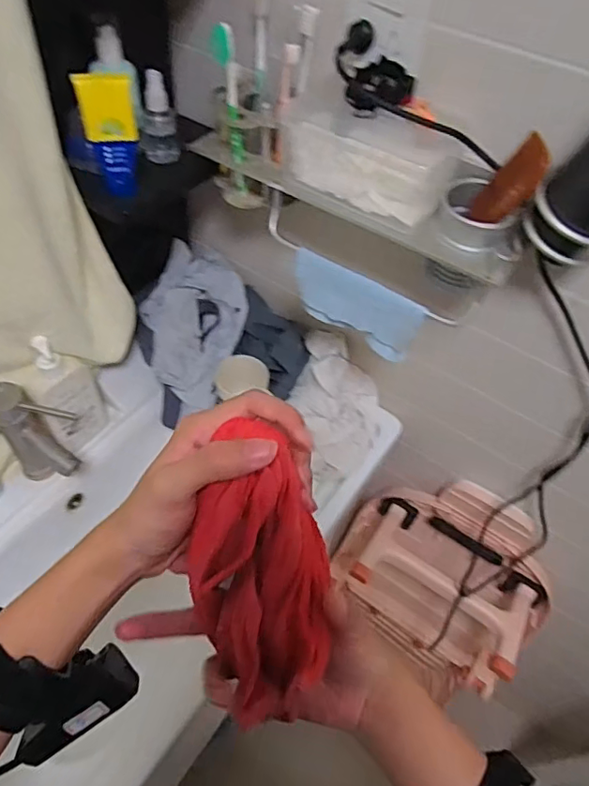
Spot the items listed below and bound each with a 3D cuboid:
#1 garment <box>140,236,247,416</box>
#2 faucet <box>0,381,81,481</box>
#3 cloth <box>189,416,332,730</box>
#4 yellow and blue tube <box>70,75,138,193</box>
[{"bbox_3d":[-0.175,-0.124,0.877,0.166,0.100,0.216,39,79,-17],"label":"garment"},{"bbox_3d":[-0.336,0.076,0.738,0.128,0.184,0.056,25,54,15],"label":"faucet"},{"bbox_3d":[-0.017,0.097,0.291,0.079,0.077,0.128,7,52,1],"label":"cloth"},{"bbox_3d":[-0.191,-0.271,0.567,0.053,0.113,0.027,-11,54,-13],"label":"yellow and blue tube"}]

